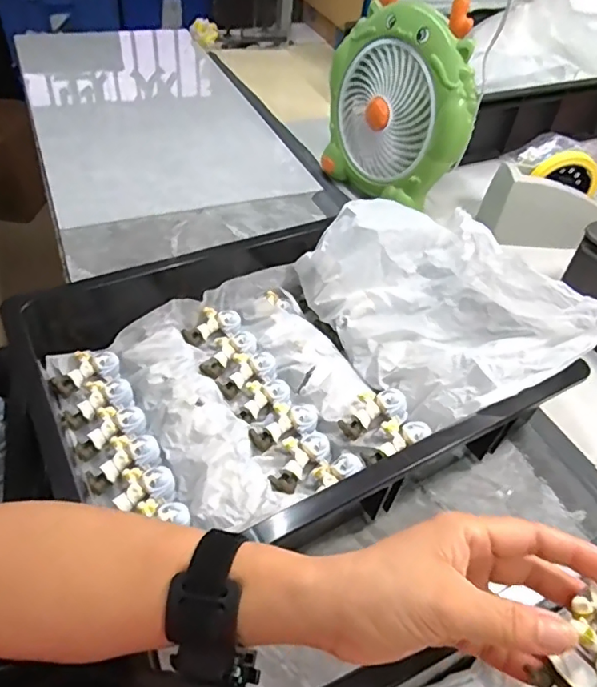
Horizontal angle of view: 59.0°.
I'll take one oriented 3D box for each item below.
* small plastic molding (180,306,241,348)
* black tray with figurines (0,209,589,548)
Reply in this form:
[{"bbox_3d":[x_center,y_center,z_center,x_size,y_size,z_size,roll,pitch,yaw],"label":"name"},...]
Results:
[{"bbox_3d":[-0.092,-0.018,0.548,0.062,0.020,0.030,-24,53,-26],"label":"small plastic molding"},{"bbox_3d":[-0.001,0.009,0.478,0.400,0.109,0.304,-21,51,-24],"label":"black tray with figurines"}]

